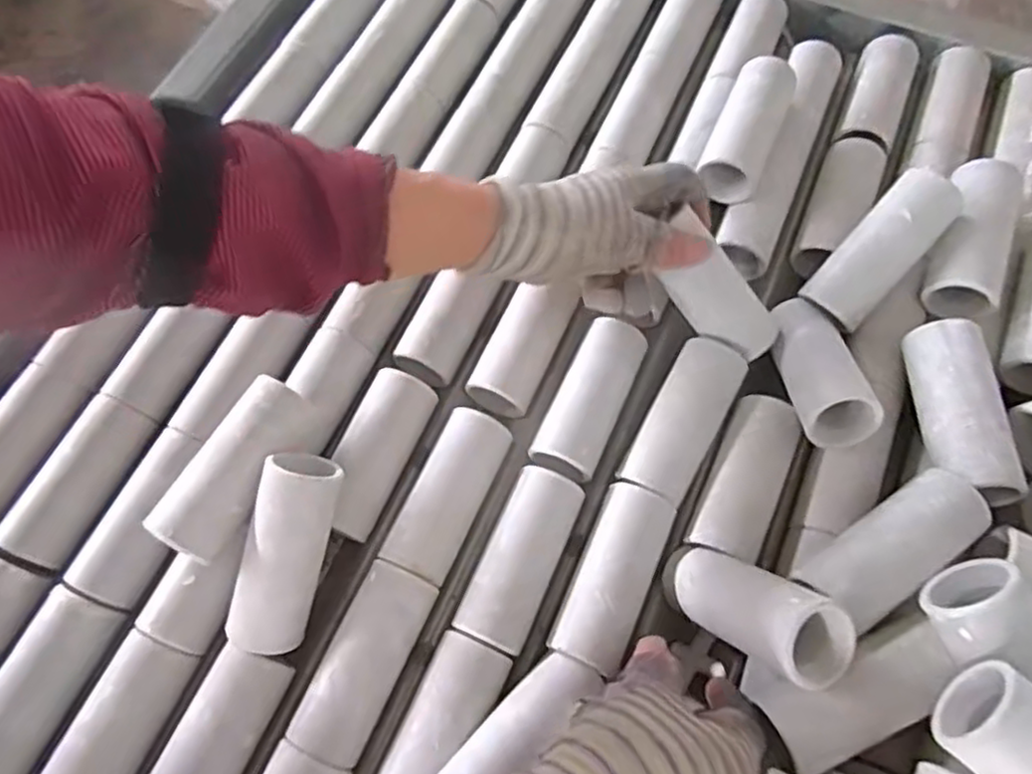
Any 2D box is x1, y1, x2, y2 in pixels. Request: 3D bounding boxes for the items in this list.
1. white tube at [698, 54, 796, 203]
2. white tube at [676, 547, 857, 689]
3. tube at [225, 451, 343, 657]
[{"bbox_3d":[0.160,-0.178,0.492,0.040,0.033,0.115,23,70,11],"label":"white tube"},{"bbox_3d":[0.116,0.109,0.353,0.040,0.033,0.094,-48,29,-16],"label":"white tube"},{"bbox_3d":[-0.122,0.089,0.377,0.038,0.037,0.102,15,93,8],"label":"tube"}]

